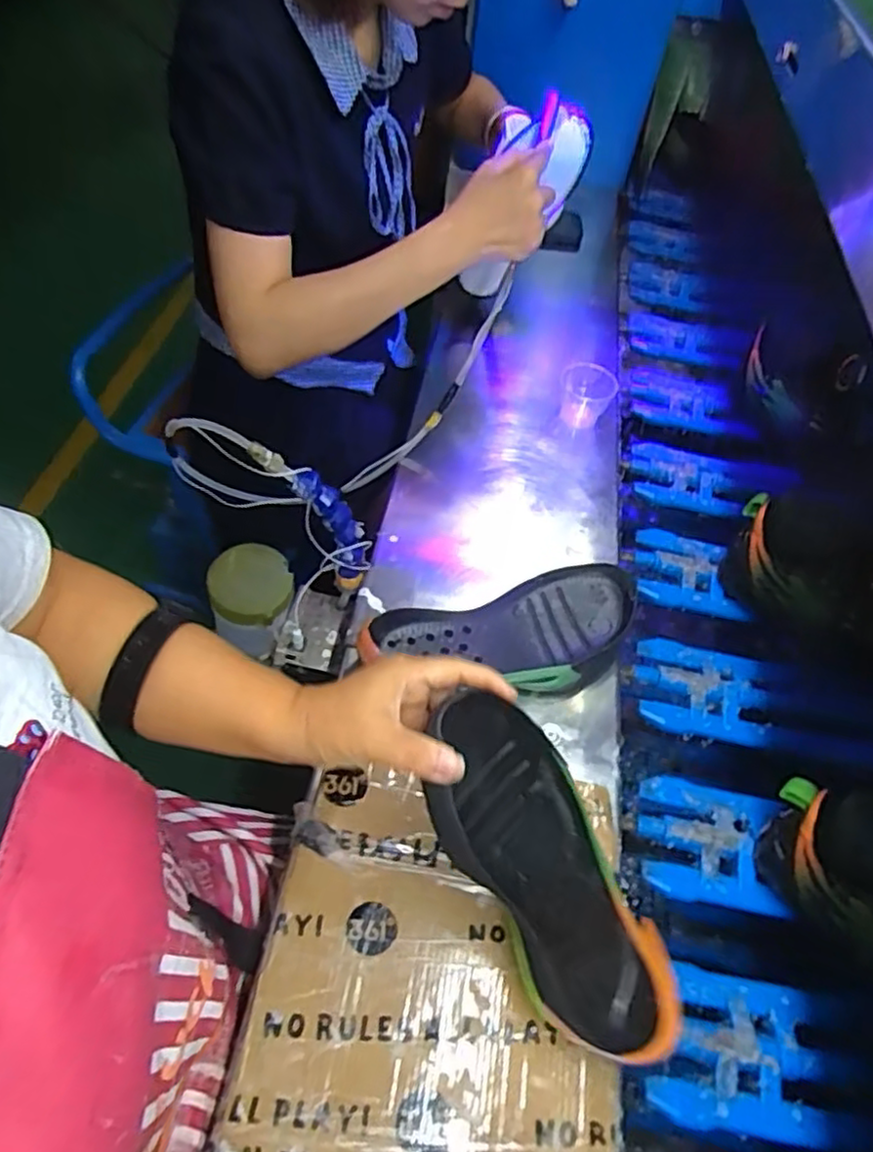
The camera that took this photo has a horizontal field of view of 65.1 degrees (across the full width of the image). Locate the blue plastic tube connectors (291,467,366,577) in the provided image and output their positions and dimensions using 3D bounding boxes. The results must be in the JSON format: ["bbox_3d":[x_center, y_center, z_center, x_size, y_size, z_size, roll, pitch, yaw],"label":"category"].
[{"bbox_3d":[-0.088,-0.035,0.585,0.046,0.137,0.023,7,53,5],"label":"blue plastic tube connectors"}]

